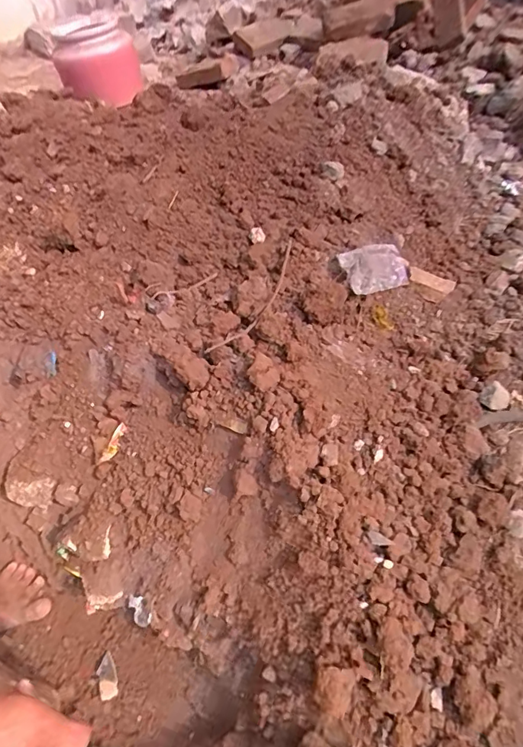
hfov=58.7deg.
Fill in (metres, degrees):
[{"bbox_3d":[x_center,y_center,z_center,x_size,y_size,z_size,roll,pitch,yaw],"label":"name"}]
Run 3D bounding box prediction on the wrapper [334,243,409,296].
[{"bbox_3d":[0.191,-0.177,0.779,0.146,0.012,0.078,-18,81,-34],"label":"wrapper"}]

